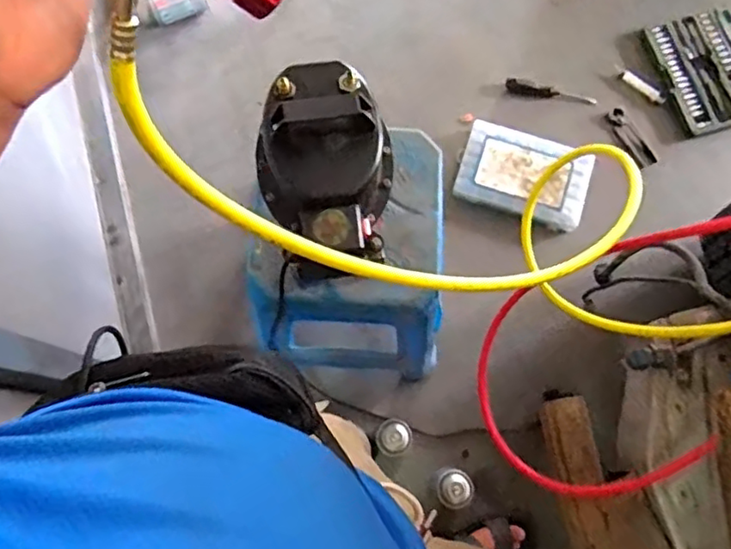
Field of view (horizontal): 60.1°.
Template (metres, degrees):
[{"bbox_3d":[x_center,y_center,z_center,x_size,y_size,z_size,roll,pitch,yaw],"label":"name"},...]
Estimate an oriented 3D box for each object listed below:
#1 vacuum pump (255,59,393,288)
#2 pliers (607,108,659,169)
[{"bbox_3d":[-0.045,-0.118,0.737,0.151,0.236,0.181,-4,76,-2],"label":"vacuum pump"},{"bbox_3d":[0.606,-0.312,1.443,0.054,0.010,0.151,-28,77,-6],"label":"pliers"}]

